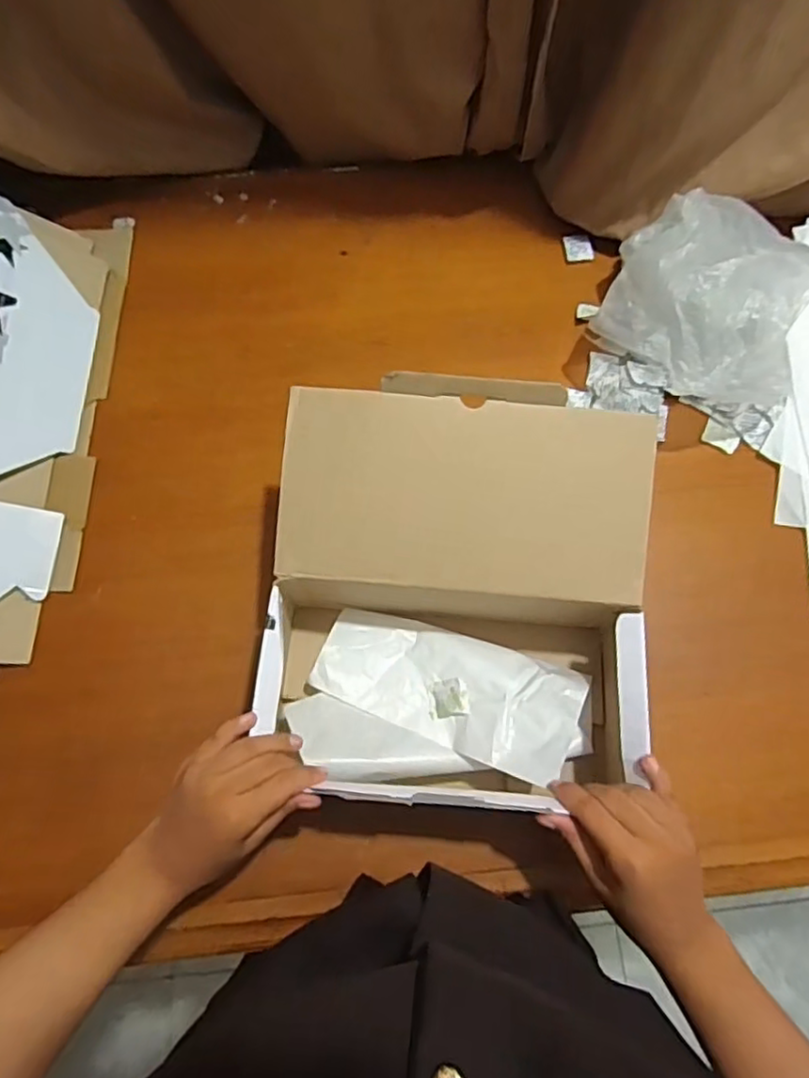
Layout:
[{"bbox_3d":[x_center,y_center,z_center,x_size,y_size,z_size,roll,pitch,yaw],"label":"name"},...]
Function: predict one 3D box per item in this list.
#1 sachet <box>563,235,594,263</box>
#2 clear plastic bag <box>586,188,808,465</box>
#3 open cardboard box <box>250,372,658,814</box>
[{"bbox_3d":[0.191,-0.320,0.696,0.029,0.008,0.035,-2,73,-1],"label":"sachet"},{"bbox_3d":[0.294,-0.212,0.598,0.202,0.130,0.190,22,74,7],"label":"clear plastic bag"},{"bbox_3d":[0.039,0.047,0.498,0.276,0.152,0.290,2,73,1],"label":"open cardboard box"}]

